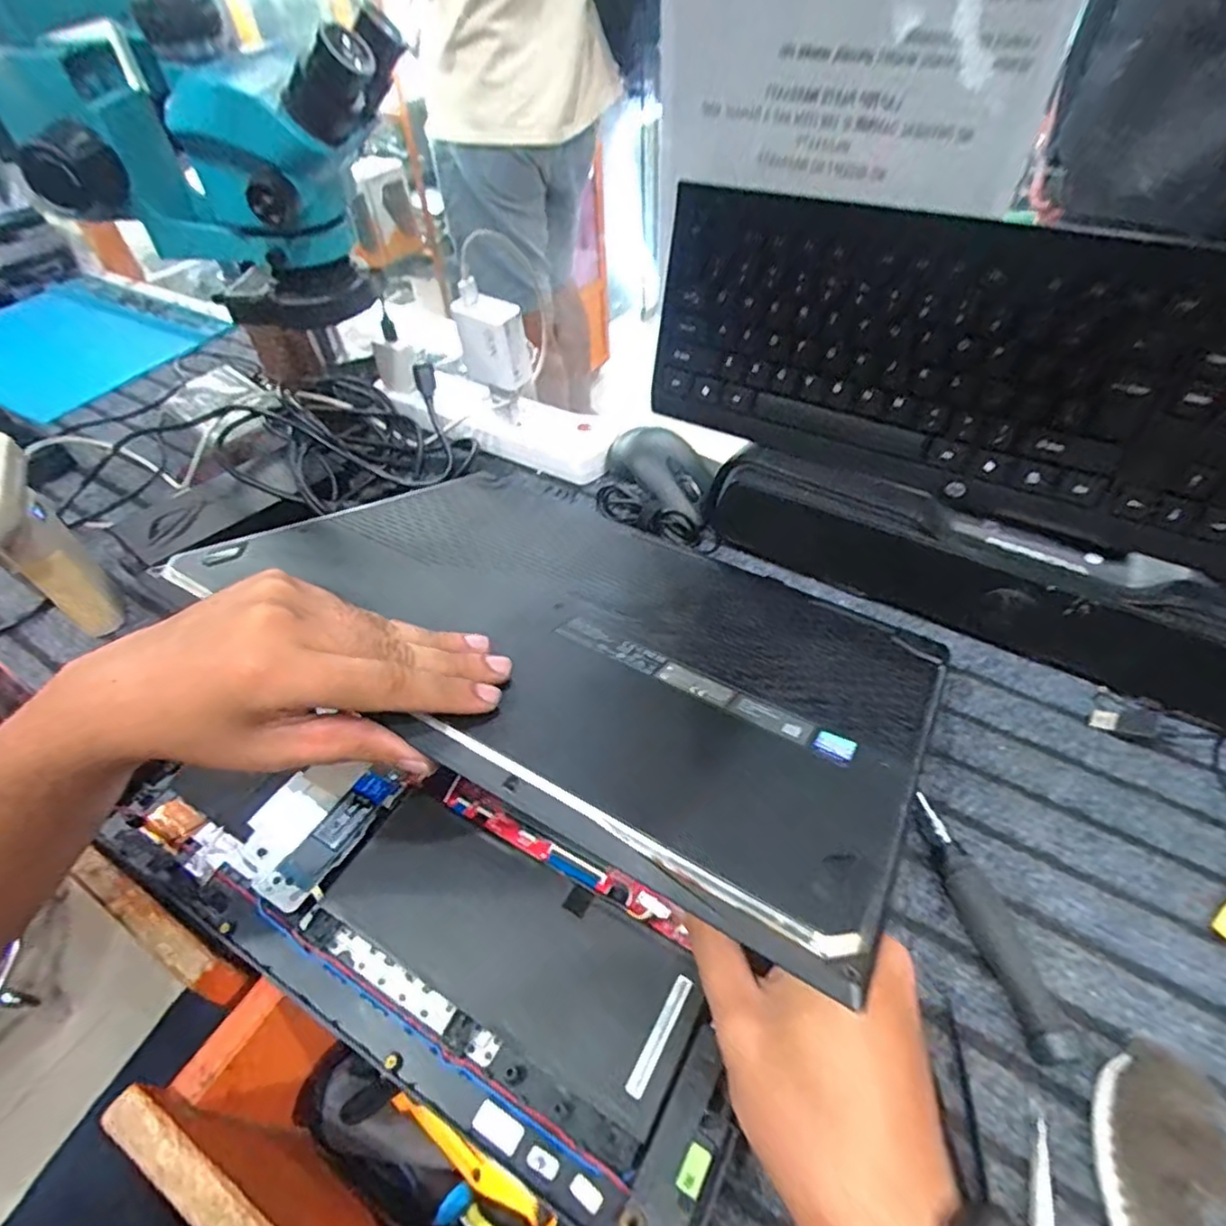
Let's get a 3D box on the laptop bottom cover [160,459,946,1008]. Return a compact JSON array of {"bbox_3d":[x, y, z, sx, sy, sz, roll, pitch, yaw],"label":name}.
[{"bbox_3d":[-0.013,-0.006,0.402,0.395,0.015,0.304,25,33,24],"label":"laptop bottom cover"}]

